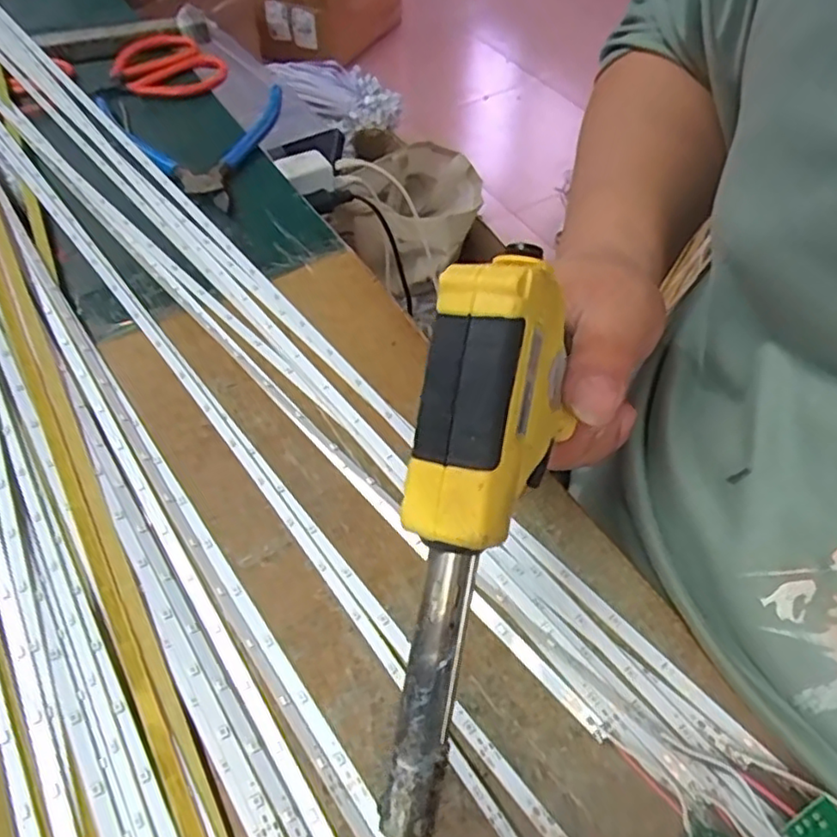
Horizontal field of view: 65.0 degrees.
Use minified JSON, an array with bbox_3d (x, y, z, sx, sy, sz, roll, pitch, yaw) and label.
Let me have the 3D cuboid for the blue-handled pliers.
[{"bbox_3d":[-0.169,-0.196,0.450,0.121,0.011,0.130,9,54,4],"label":"blue-handled pliers"}]

